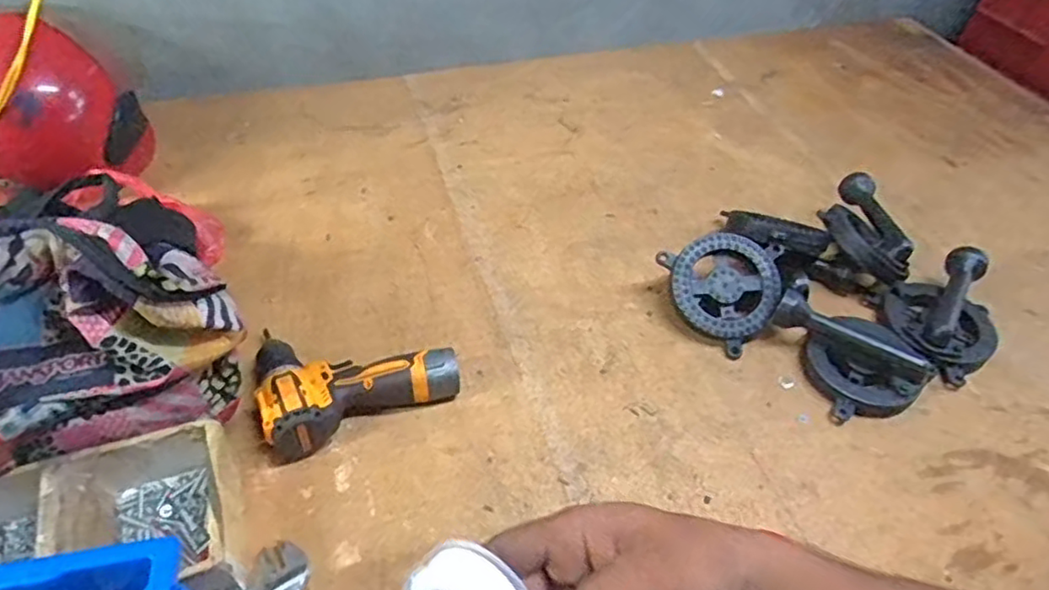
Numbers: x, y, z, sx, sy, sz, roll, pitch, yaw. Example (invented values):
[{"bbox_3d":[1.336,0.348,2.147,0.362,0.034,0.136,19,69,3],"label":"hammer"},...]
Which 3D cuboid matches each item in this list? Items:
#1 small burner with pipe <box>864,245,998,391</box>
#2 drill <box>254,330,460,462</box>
[{"bbox_3d":[0.544,0.020,0.818,0.189,0.058,0.139,-26,55,-26],"label":"small burner with pipe"},{"bbox_3d":[-0.193,0.079,0.714,0.213,0.059,0.166,-16,51,-19],"label":"drill"}]

